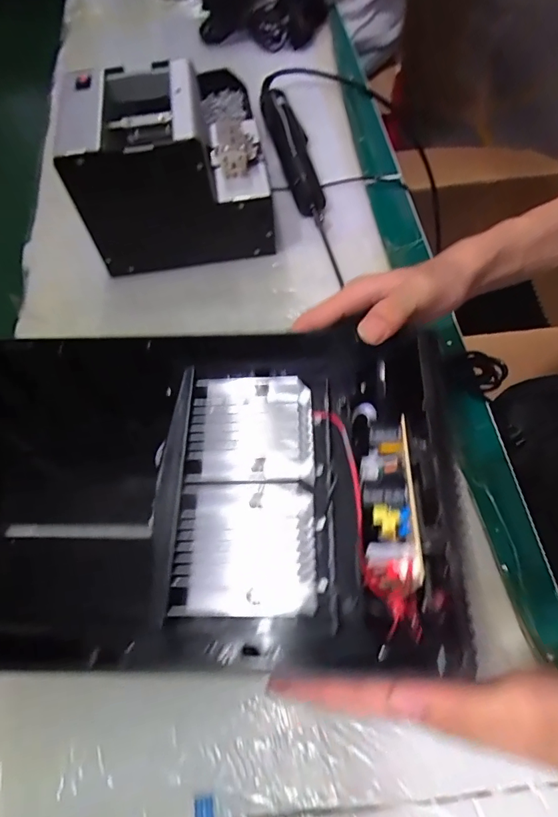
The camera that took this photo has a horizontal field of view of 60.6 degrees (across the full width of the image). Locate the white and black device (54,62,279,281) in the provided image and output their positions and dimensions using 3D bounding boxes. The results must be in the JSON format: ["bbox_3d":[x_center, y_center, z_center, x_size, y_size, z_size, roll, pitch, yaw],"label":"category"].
[{"bbox_3d":[-0.104,-0.234,0.482,0.178,0.148,0.121,-10,61,-1],"label":"white and black device"}]

